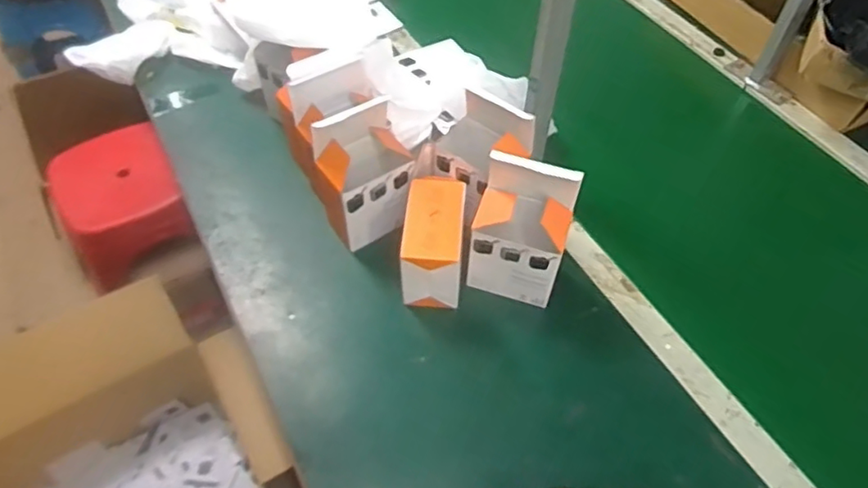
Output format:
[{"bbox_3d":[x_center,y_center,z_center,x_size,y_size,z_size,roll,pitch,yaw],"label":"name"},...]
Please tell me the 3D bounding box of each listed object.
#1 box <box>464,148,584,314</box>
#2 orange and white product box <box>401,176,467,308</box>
[{"bbox_3d":[0.095,-0.012,0.649,0.099,0.159,0.070,16,54,11],"label":"box"},{"bbox_3d":[0.000,-0.002,0.677,0.066,0.097,0.114,5,53,3],"label":"orange and white product box"}]

